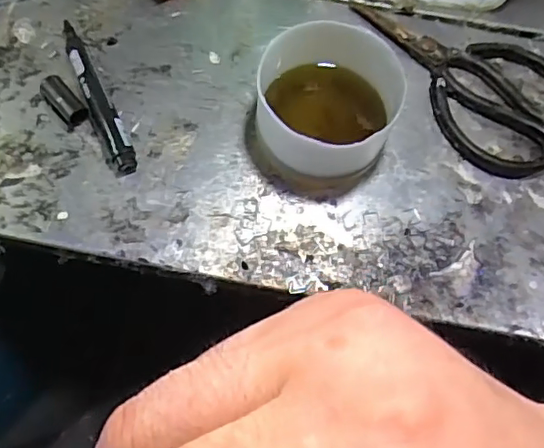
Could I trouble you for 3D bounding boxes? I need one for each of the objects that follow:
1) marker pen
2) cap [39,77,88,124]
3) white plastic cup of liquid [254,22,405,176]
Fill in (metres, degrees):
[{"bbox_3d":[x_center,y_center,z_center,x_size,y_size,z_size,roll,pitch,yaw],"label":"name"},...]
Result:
[{"bbox_3d":[-0.123,-0.090,0.392,0.017,0.019,0.127,-26,73,-11],"label":"marker pen"},{"bbox_3d":[-0.142,-0.084,0.390,0.016,0.016,0.037,-39,76,-15],"label":"cap"},{"bbox_3d":[0.037,-0.080,0.375,0.089,0.066,0.074,16,70,4],"label":"white plastic cup of liquid"}]

